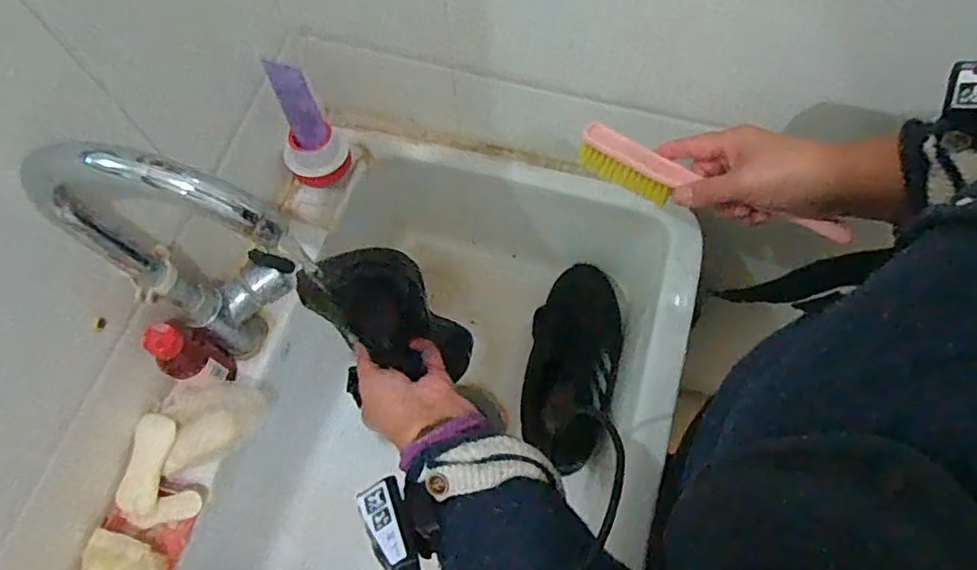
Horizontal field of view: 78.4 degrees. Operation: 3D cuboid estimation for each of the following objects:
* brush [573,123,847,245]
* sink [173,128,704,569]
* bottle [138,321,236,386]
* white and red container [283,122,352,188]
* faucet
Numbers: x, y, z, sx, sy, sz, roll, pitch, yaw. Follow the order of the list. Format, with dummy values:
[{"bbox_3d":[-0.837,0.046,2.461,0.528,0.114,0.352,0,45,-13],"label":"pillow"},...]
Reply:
[{"bbox_3d":[0.184,-0.081,0.502,0.223,0.030,0.040,23,69,12],"label":"brush"},{"bbox_3d":[-0.052,0.142,0.670,0.440,0.187,0.594,14,68,7],"label":"sink"},{"bbox_3d":[-0.272,0.064,0.551,0.043,0.088,0.044,-25,69,-10],"label":"bottle"},{"bbox_3d":[-0.192,-0.150,0.679,0.075,0.061,0.063,-26,69,-10],"label":"white and red container"},{"bbox_3d":[-0.201,-0.007,0.466,0.157,0.314,0.075,26,70,11],"label":"faucet"}]

